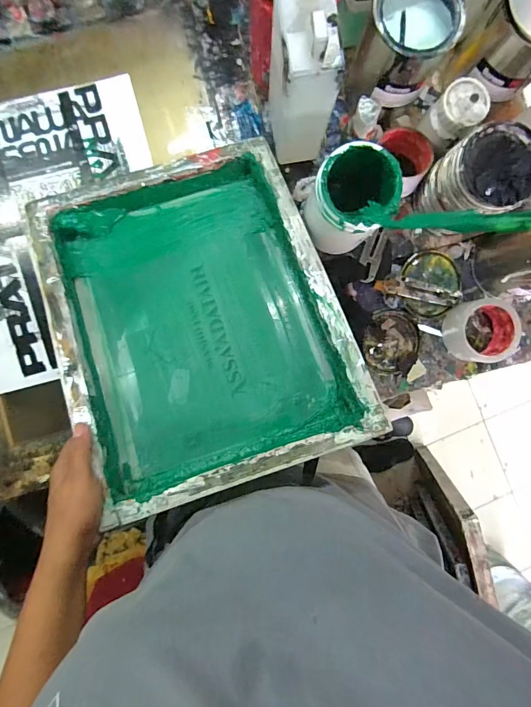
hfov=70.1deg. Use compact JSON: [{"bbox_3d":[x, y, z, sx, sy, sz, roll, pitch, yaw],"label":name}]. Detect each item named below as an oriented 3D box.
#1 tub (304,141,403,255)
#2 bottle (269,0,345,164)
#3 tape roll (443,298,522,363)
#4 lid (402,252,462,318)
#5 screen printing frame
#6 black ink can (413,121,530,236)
[{"bbox_3d":[0.107,-0.194,0.502,0.096,0.142,0.093,0,91,-3],"label":"tub"},{"bbox_3d":[0.044,-0.325,0.464,0.070,0.230,0.094,-8,91,-3],"label":"bottle"},{"bbox_3d":[0.333,-0.035,0.583,0.096,0.048,0.094,0,91,-3],"label":"tape roll"},{"bbox_3d":[0.261,-0.108,0.590,0.094,0.015,0.097,0,91,-3],"label":"lid"},{"bbox_3d":[-0.089,-0.052,0.503,0.349,0.047,0.435,-17,76,-5],"label":"screen printing frame"},{"bbox_3d":[0.280,-0.227,0.506,0.100,0.155,0.100,0,91,-3],"label":"black ink can"}]

